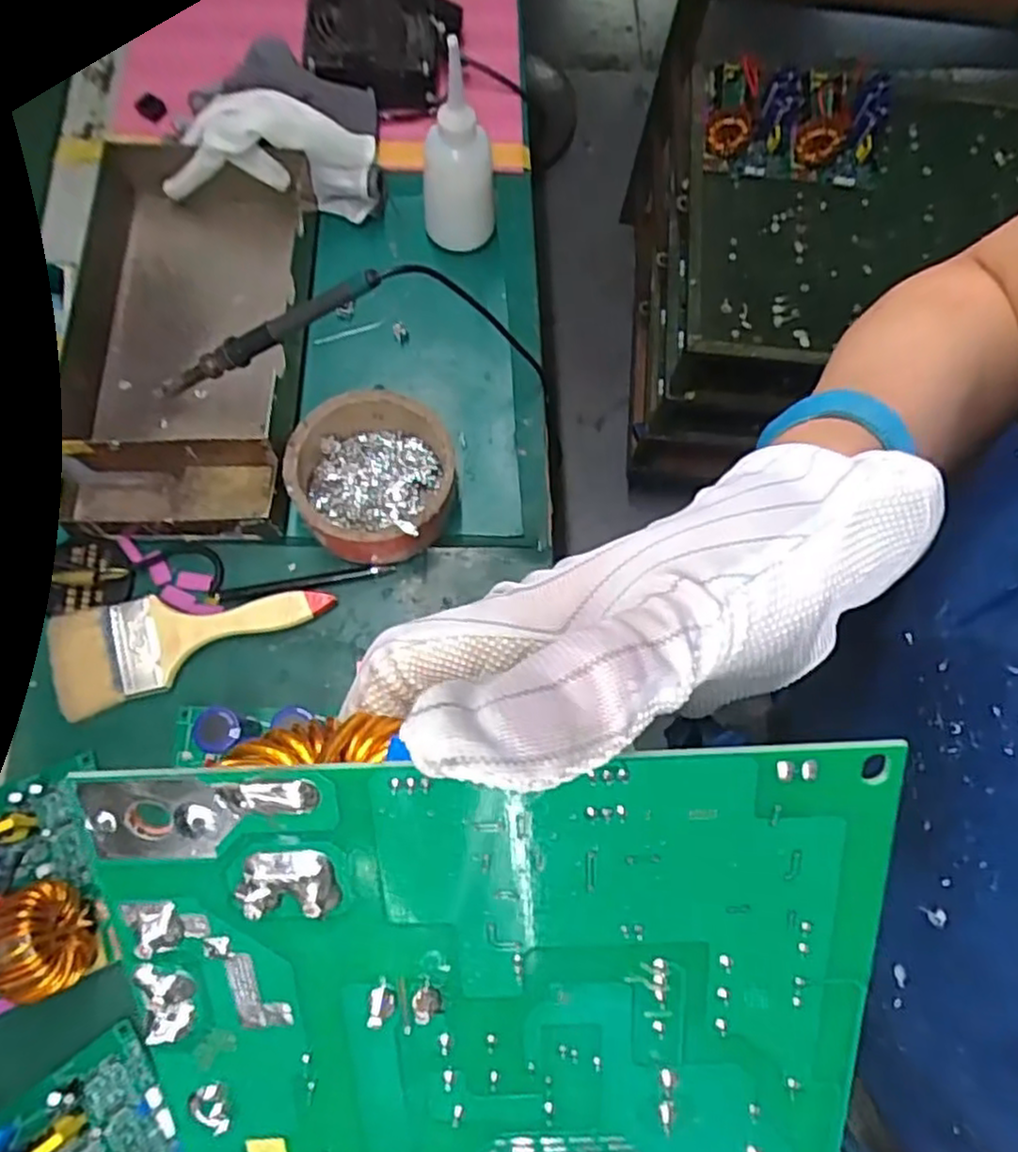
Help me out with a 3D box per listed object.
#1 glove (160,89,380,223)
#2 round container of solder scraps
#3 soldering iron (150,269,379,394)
[{"bbox_3d":[-0.202,-0.355,0.608,0.172,0.090,0.060,5,72,0],"label":"glove"},{"bbox_3d":[-0.103,-0.073,0.554,0.118,0.056,0.118,1,73,-2],"label":"round container of solder scraps"},{"bbox_3d":[-0.181,-0.176,0.532,0.205,0.020,0.020,-20,73,19],"label":"soldering iron"}]

